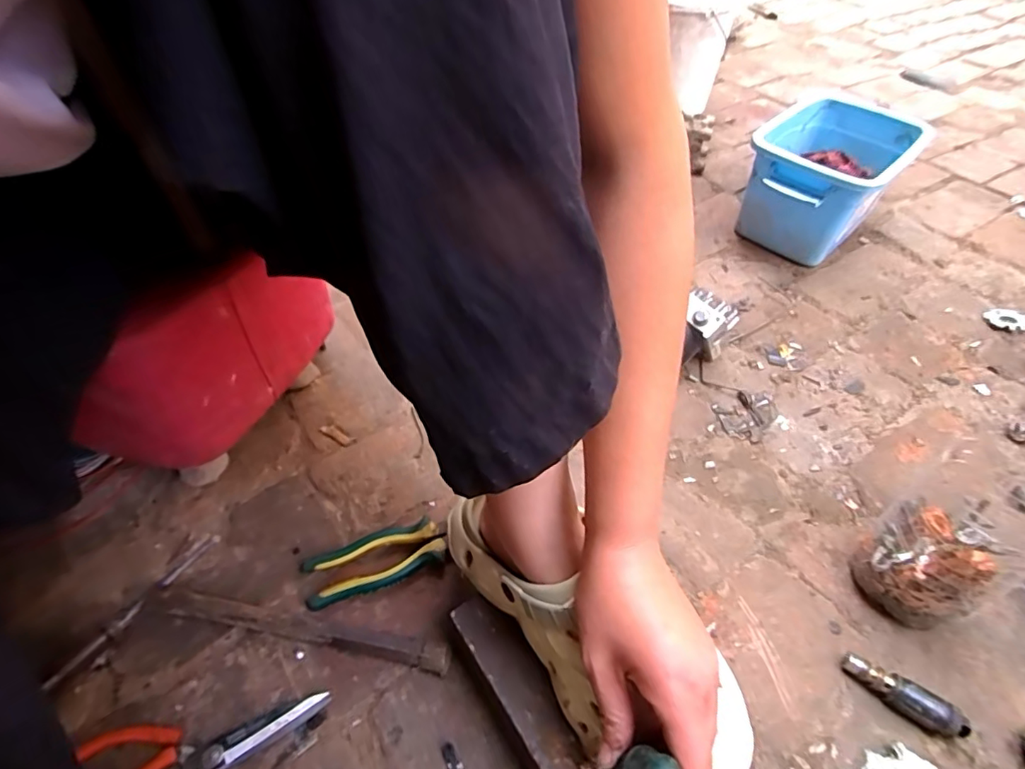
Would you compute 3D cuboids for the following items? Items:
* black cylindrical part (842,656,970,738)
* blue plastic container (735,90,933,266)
[{"bbox_3d":[0.319,0.254,0.433,0.085,0.021,0.021,33,55,24],"label":"black cylindrical part"},{"bbox_3d":[0.504,-0.330,0.878,0.197,0.165,0.284,33,55,25],"label":"blue plastic container"}]

